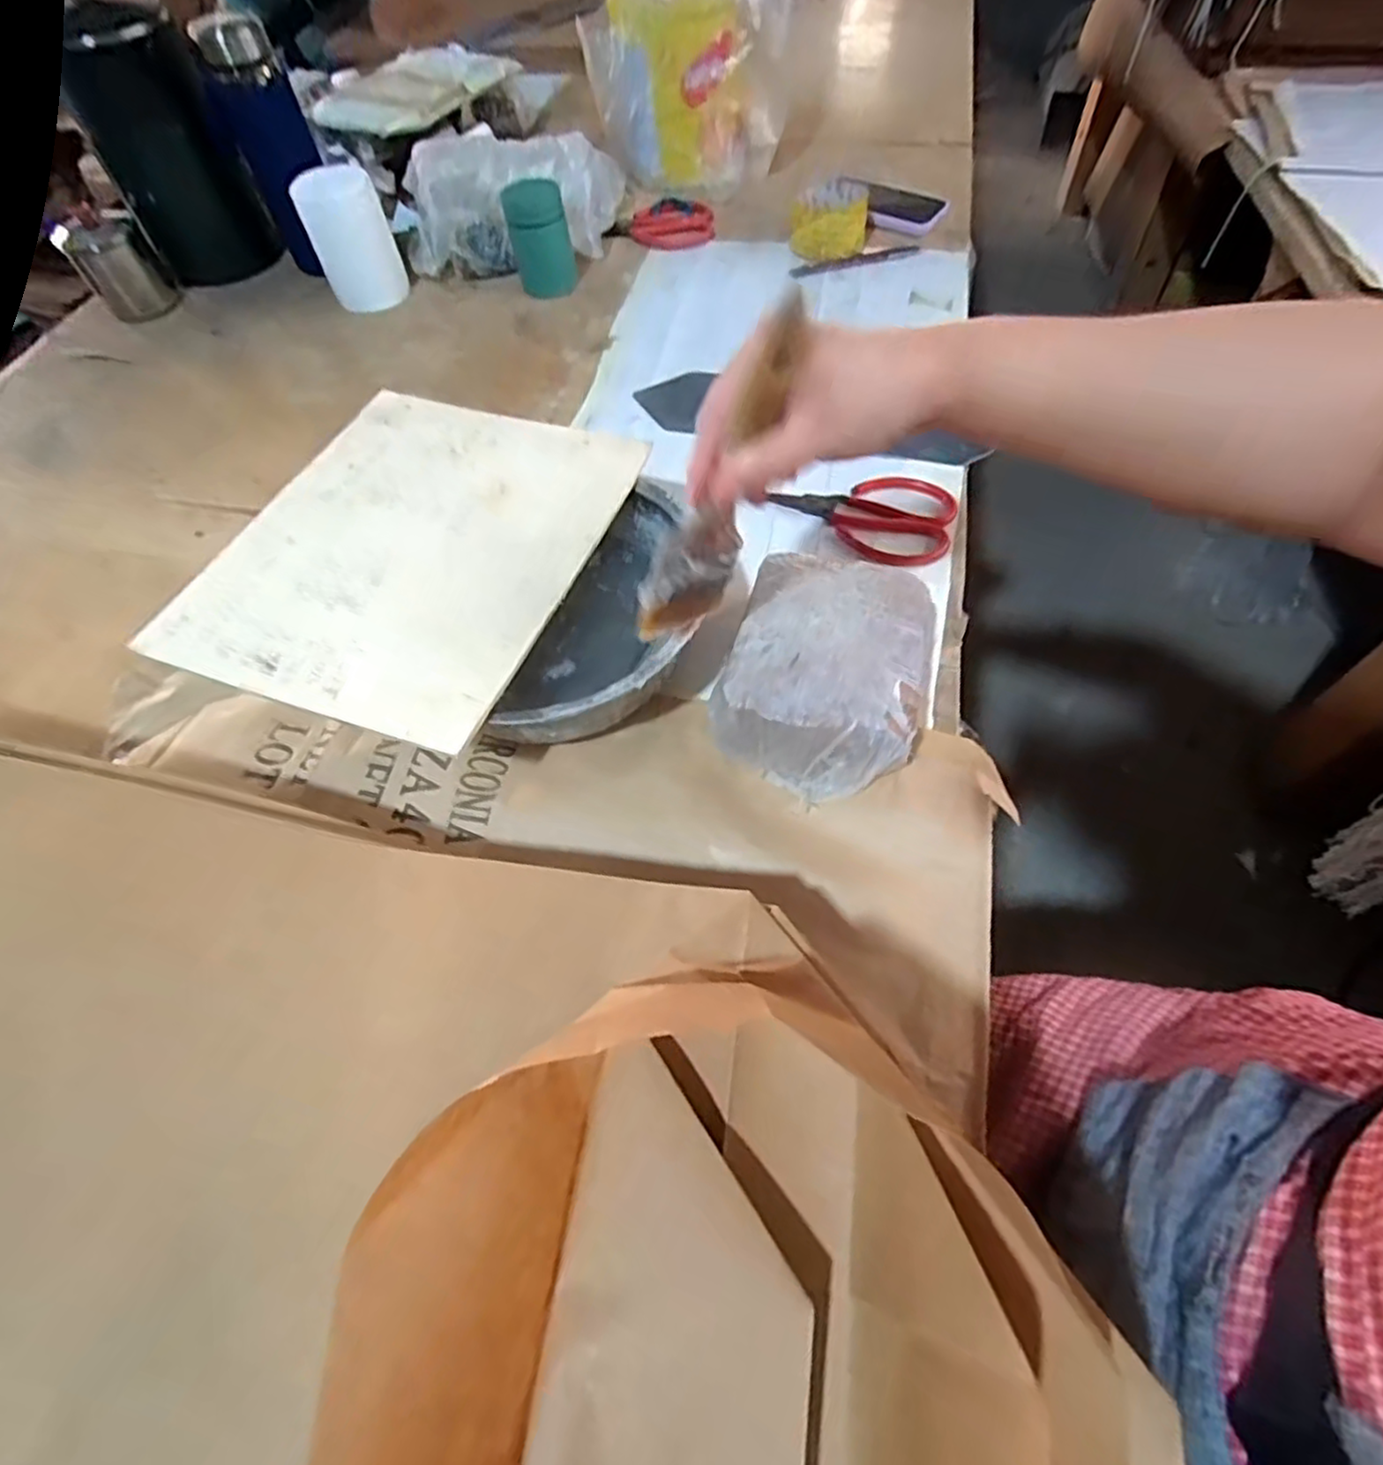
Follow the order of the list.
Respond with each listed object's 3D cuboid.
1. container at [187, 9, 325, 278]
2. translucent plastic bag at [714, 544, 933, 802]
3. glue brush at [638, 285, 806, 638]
[{"bbox_3d":[-0.441,-0.617,0.751,0.064,0.207,0.069,28,65,19],"label":"container"},{"bbox_3d":[0.091,-0.040,0.449,0.125,0.069,0.158,17,62,13],"label":"translucent plastic bag"},{"bbox_3d":[0.015,-0.115,0.339,0.043,0.175,0.017,-15,56,-34],"label":"glue brush"}]

